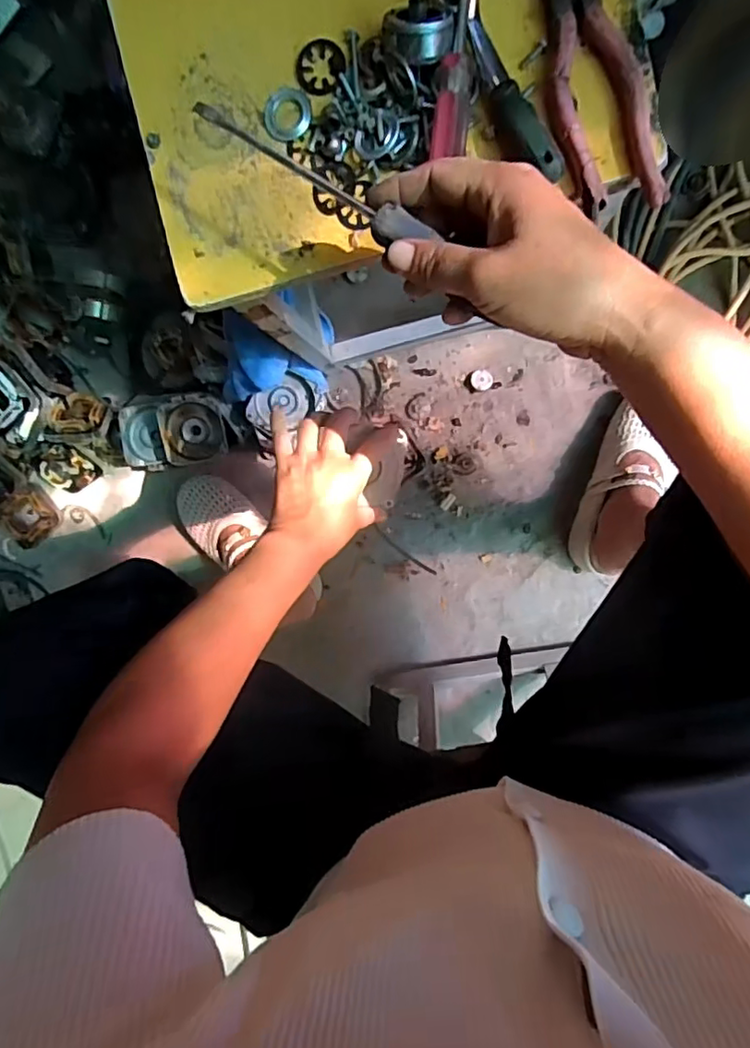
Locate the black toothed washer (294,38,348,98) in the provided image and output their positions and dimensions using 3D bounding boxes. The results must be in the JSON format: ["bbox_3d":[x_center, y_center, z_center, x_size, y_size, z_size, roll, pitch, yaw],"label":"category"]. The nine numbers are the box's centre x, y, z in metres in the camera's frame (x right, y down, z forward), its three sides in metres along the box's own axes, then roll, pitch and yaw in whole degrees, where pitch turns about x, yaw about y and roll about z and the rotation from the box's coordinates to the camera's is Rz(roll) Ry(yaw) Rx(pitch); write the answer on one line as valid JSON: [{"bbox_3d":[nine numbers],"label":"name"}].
[{"bbox_3d":[-0.036,-0.305,0.391,0.033,0.004,0.036,-4,93,9],"label":"black toothed washer"}]

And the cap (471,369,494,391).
[{"bbox_3d":[0.148,-0.199,0.813,0.029,0.006,0.029,1,96,8],"label":"cap"}]

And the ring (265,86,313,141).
[{"bbox_3d":[-0.059,-0.277,0.397,0.032,0.004,0.033,1,94,9],"label":"ring"}]

